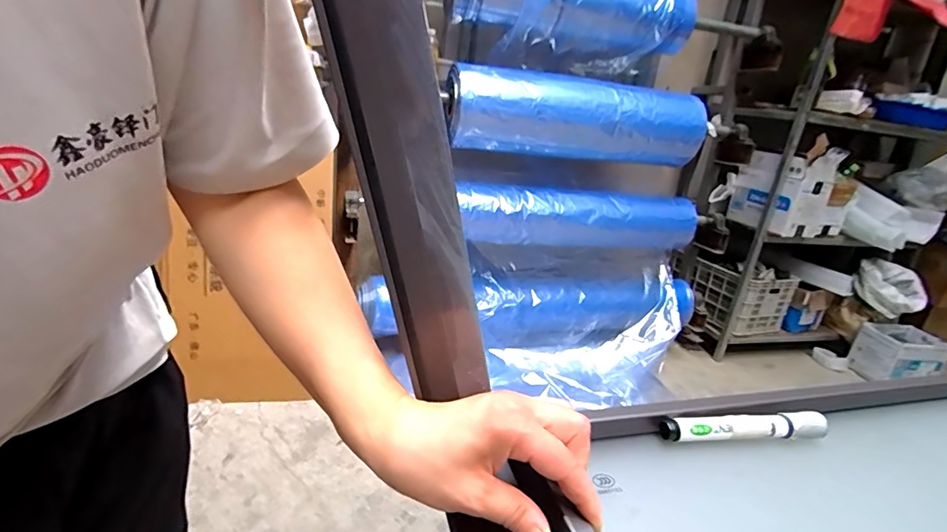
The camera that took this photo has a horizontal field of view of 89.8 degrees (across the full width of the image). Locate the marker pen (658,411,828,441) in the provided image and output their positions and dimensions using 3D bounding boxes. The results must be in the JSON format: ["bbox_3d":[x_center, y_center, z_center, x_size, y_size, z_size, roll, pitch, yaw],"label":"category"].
[{"bbox_3d":[0.203,0.120,0.353,0.130,0.018,0.013,3,19,-10],"label":"marker pen"}]

